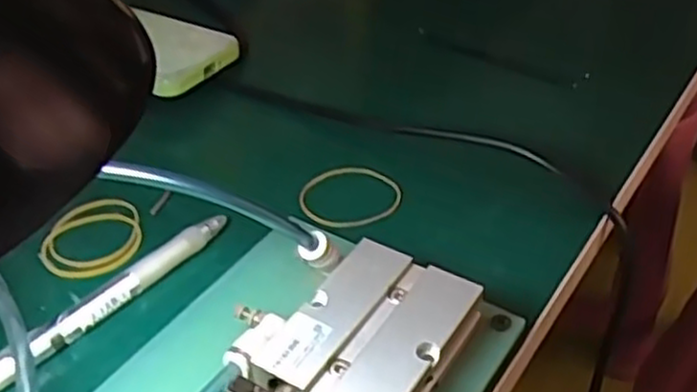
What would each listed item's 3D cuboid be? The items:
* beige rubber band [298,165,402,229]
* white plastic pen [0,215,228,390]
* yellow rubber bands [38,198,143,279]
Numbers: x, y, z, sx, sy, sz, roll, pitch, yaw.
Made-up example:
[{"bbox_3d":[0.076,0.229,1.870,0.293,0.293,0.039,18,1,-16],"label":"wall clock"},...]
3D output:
[{"bbox_3d":[0.001,0.000,0.373,0.050,0.004,0.043,-9,40,-2],"label":"beige rubber band"},{"bbox_3d":[-0.107,0.046,0.312,0.013,0.008,0.140,28,48,30],"label":"white plastic pen"},{"bbox_3d":[-0.122,0.020,0.354,0.047,0.007,0.046,-1,40,1],"label":"yellow rubber bands"}]

